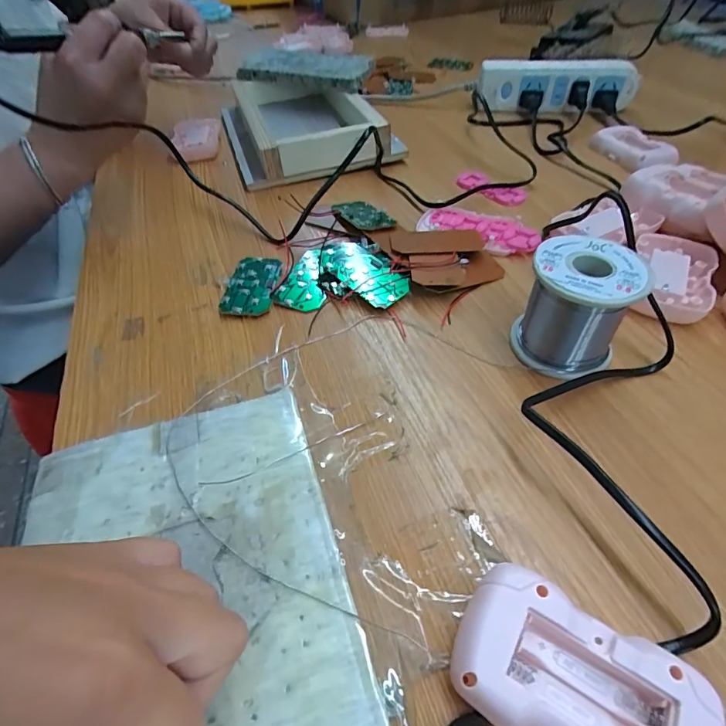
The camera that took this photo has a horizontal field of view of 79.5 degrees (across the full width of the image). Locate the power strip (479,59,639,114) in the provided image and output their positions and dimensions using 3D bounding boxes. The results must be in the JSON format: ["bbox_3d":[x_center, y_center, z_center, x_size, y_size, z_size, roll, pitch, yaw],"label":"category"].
[{"bbox_3d":[0.244,-0.350,0.553,0.188,0.052,0.039,3,49,6],"label":"power strip"}]

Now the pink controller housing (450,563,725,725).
[{"bbox_3d":[0.077,0.117,0.158,0.084,0.025,0.049,23,54,22],"label":"pink controller housing"}]

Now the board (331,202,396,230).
[{"bbox_3d":[-0.001,-0.138,0.401,0.035,0.006,0.073,-18,44,-19],"label":"board"}]

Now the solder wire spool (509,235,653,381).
[{"bbox_3d":[0.130,-0.034,0.269,0.059,0.063,0.059,21,52,20],"label":"solder wire spool"}]

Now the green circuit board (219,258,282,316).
[{"bbox_3d":[-0.087,-0.061,0.343,0.038,0.006,0.069,3,48,5],"label":"green circuit board"}]

